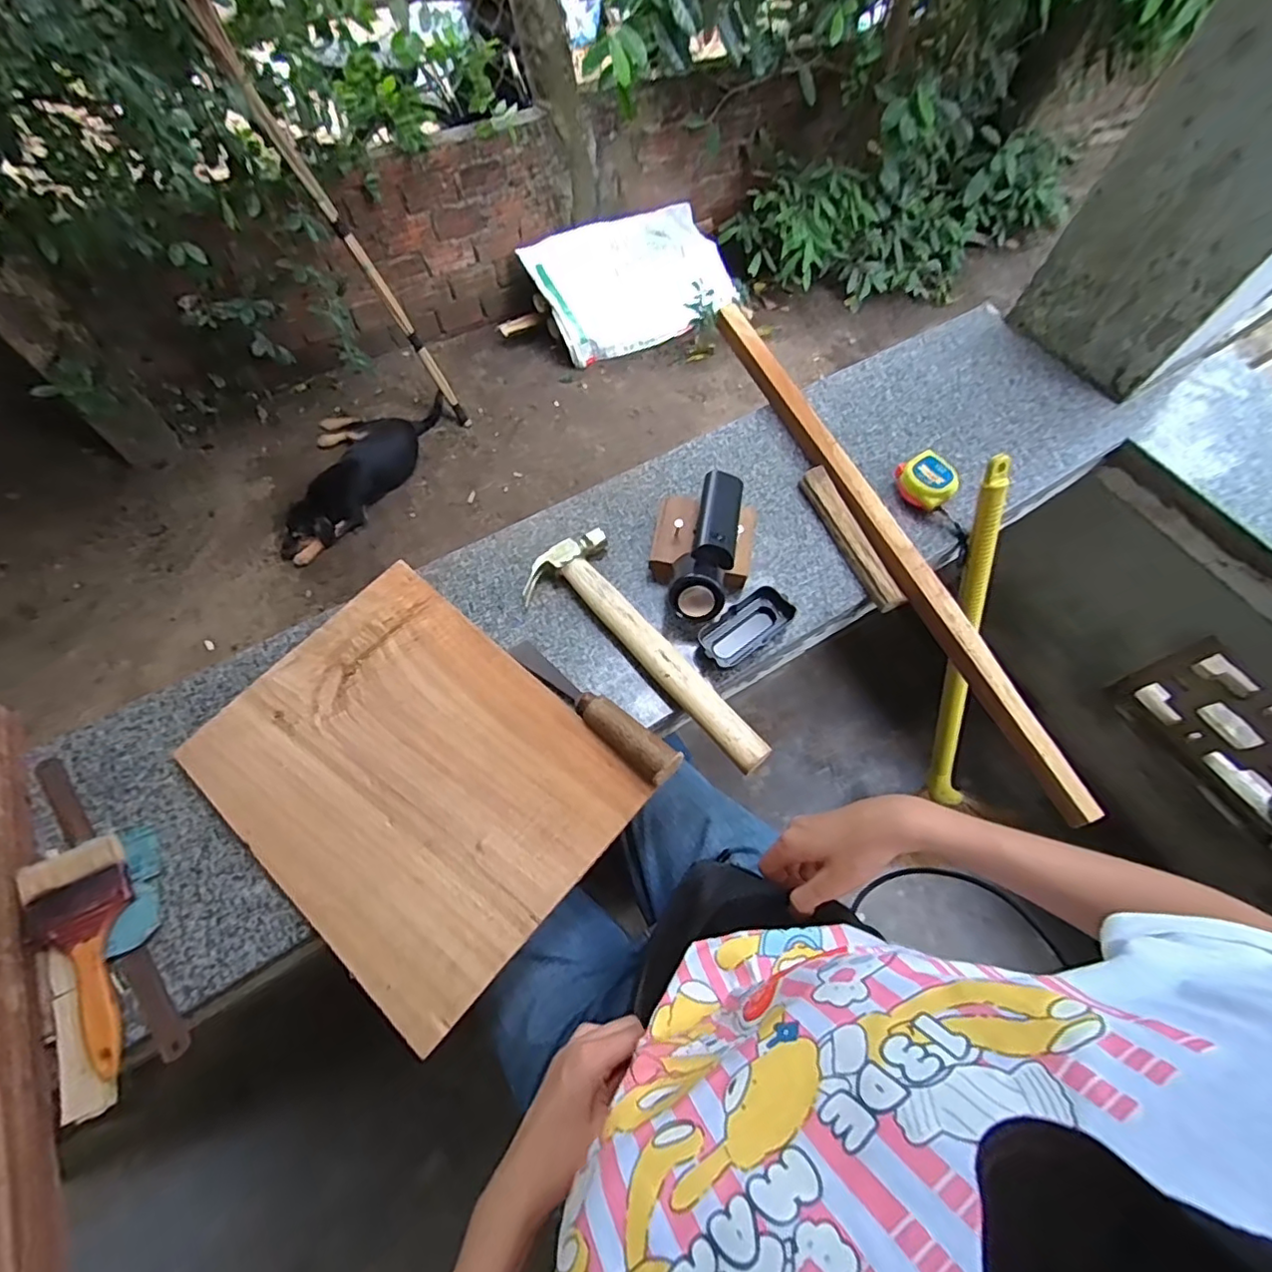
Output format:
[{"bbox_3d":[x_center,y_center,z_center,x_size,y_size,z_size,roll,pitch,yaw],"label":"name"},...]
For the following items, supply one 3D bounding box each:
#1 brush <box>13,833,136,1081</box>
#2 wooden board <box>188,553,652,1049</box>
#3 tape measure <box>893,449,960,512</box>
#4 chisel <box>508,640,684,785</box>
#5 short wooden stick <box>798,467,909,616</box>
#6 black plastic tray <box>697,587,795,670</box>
[{"bbox_3d":[-0.447,0.259,0.471,0.067,0.017,0.183,-27,68,-15],"label":"brush"},{"bbox_3d":[-0.210,0.126,0.549,0.364,0.008,0.279,39,68,15],"label":"wooden board"},{"bbox_3d":[0.358,-0.191,0.712,0.067,0.042,0.071,-32,70,-17],"label":"tape measure"},{"bbox_3d":[-0.047,0.067,0.570,0.209,0.029,0.033,38,68,15],"label":"chisel"},{"bbox_3d":[0.250,-0.117,0.682,0.029,0.024,0.198,-19,66,-12],"label":"short wooden stick"},{"bbox_3d":[0.118,-0.011,0.627,0.108,0.022,0.052,-36,71,-18],"label":"black plastic tray"}]

